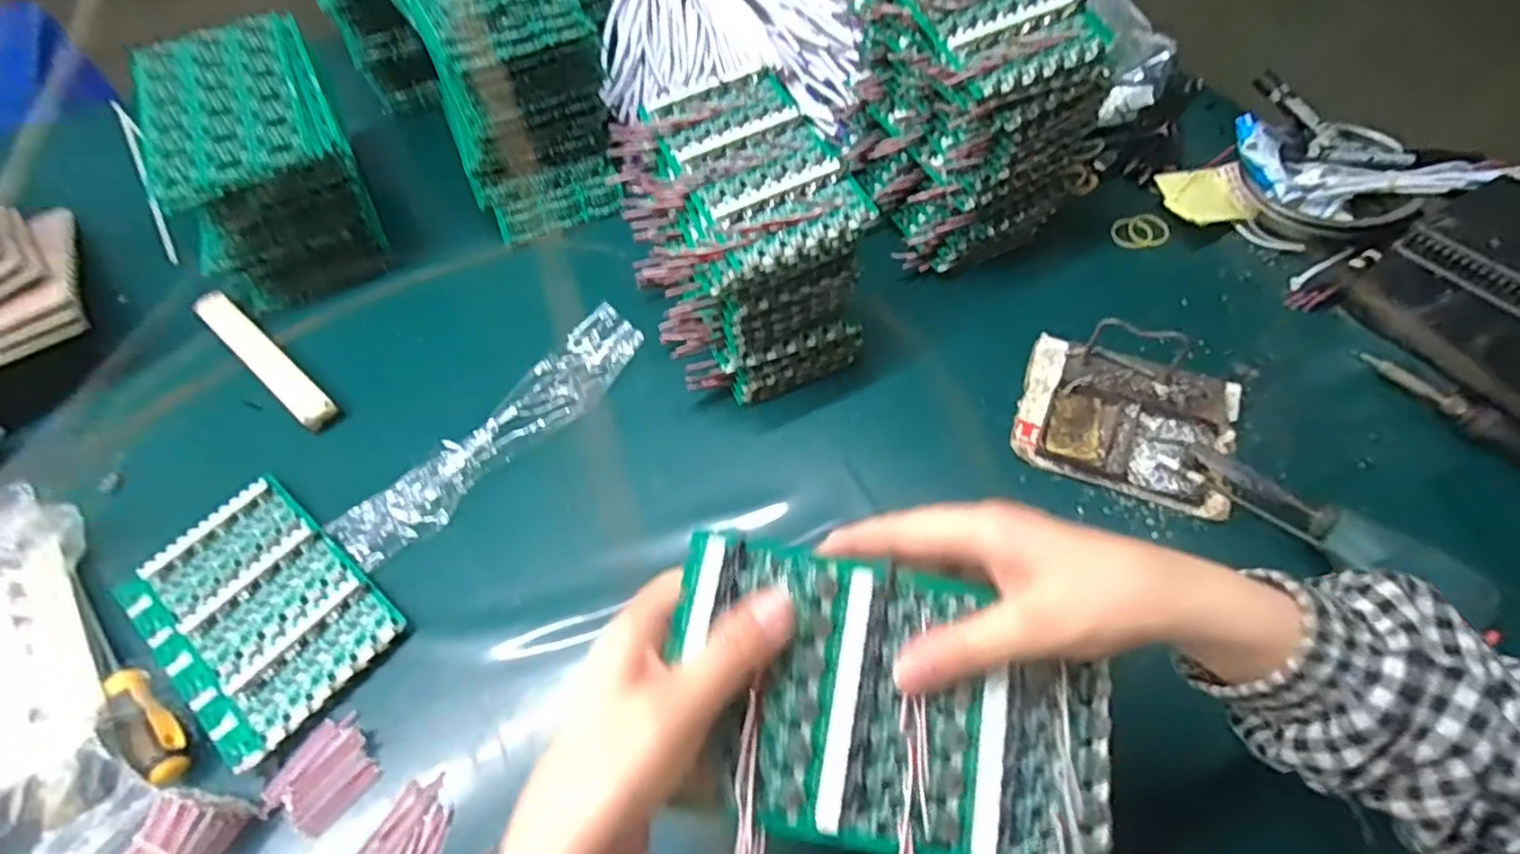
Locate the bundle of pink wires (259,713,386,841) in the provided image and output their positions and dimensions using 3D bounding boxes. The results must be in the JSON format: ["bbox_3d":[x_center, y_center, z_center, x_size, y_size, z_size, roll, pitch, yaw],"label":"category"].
[{"bbox_3d":[-0.269,0.216,0.422,0.052,0.012,0.059,28,65,22],"label":"bundle of pink wires"}]

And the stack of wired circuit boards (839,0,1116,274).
[{"bbox_3d":[0.169,-0.270,0.581,0.143,0.205,0.185,-18,57,-5],"label":"stack of wired circuit boards"}]

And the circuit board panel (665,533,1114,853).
[{"bbox_3d":[0.056,0.111,0.277,0.184,0.009,0.106,13,70,-5],"label":"circuit board panel"}]

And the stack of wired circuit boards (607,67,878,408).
[{"bbox_3d":[-0.016,-0.137,0.539,0.142,0.156,0.176,-23,58,-9],"label":"stack of wired circuit boards"}]

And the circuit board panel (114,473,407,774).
[{"bbox_3d":[-0.349,0.128,0.478,0.182,0.022,0.122,33,67,24],"label":"circuit board panel"}]

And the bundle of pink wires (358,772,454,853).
[{"bbox_3d":[-0.209,0.245,0.399,0.048,0.006,0.071,4,58,9],"label":"bundle of pink wires"}]

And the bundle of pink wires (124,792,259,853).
[{"bbox_3d":[-0.329,0.237,0.386,0.036,0.030,0.052,14,60,15],"label":"bundle of pink wires"}]

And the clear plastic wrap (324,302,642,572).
[{"bbox_3d":[-0.207,0.001,0.542,0.060,0.016,0.271,36,68,25],"label":"clear plastic wrap"}]

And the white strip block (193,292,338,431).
[{"bbox_3d":[-0.428,-0.061,0.588,0.198,0.022,0.028,34,67,25],"label":"white strip block"}]

